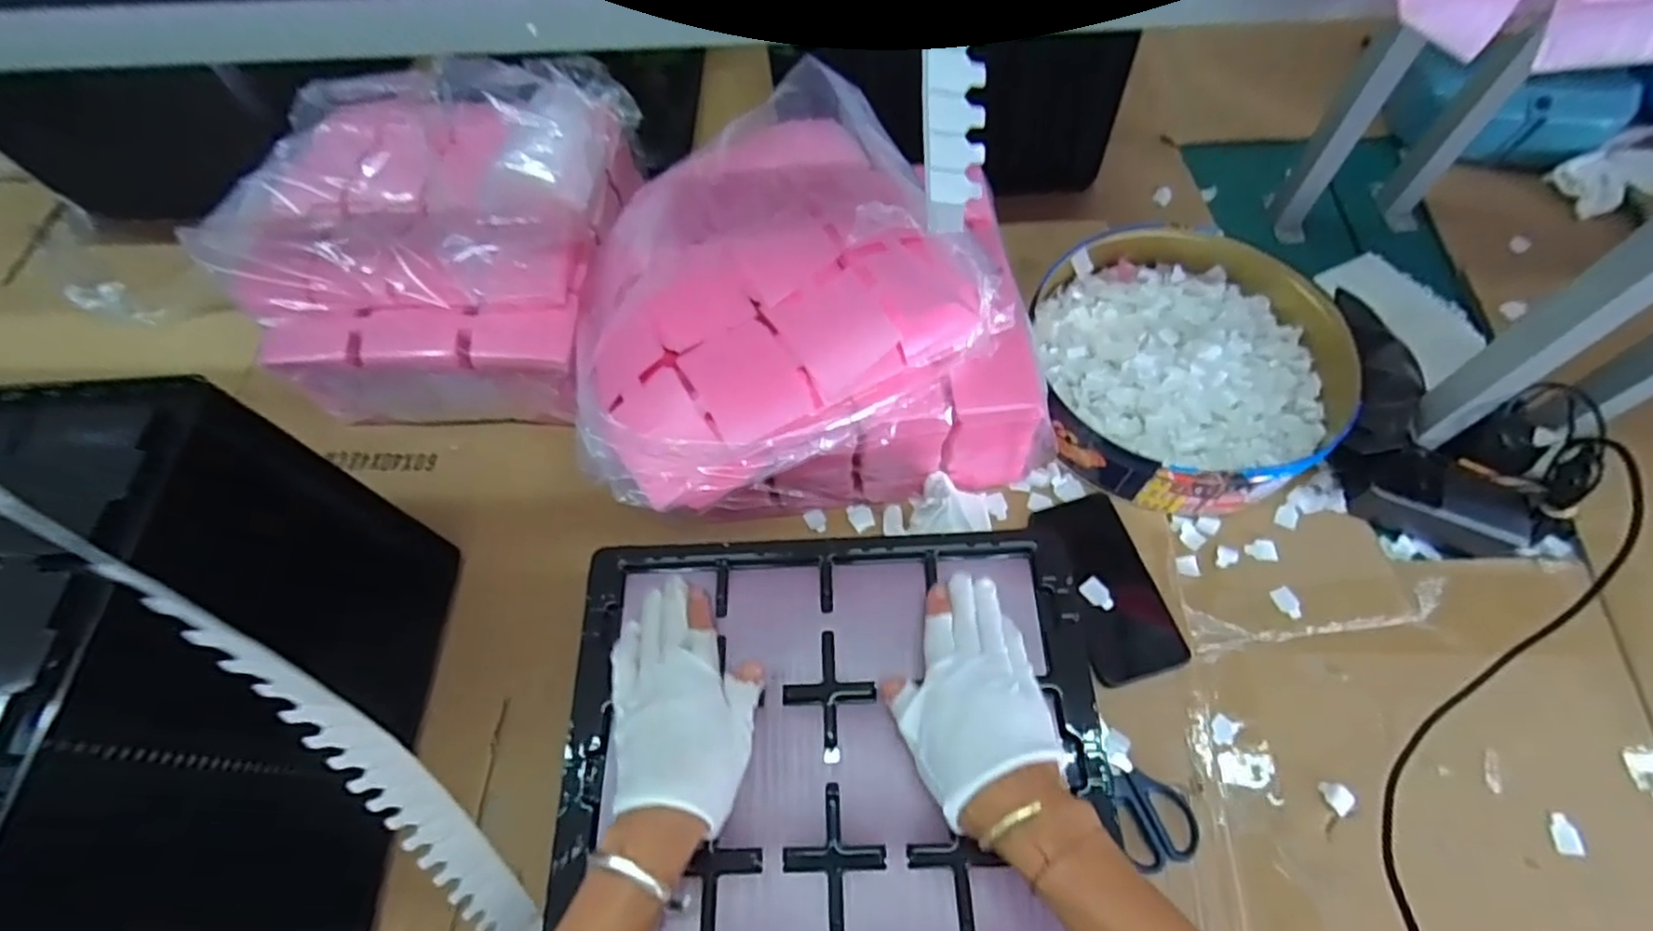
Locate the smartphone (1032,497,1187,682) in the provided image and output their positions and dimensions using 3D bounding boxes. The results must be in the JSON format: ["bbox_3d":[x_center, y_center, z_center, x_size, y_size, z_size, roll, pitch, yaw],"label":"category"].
[{"bbox_3d":[0.254,0.106,0.630,0.077,0.015,0.167,-15,63,-4],"label":"smartphone"}]

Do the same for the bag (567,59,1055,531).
[{"bbox_3d":[-0.025,-0.144,0.656,0.396,0.202,0.357,-12,63,-2],"label":"bag"}]

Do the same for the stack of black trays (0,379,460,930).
[{"bbox_3d":[-0.539,0.171,0.491,0.355,0.310,0.347,-1,63,3],"label":"stack of black trays"}]

